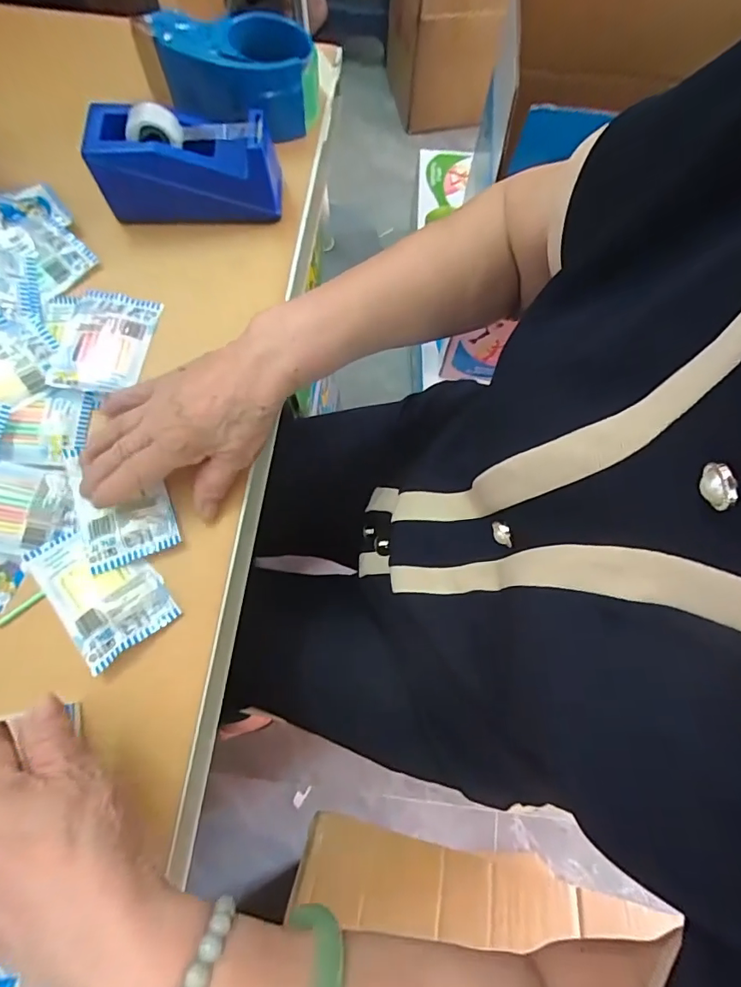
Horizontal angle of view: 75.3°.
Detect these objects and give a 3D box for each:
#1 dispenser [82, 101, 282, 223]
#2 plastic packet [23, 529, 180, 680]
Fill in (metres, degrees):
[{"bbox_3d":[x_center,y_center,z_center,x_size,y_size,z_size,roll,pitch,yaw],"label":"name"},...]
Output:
[{"bbox_3d":[-0.157,-0.284,0.423,0.151,0.085,0.058,2,73,-1],"label":"dispenser"},{"bbox_3d":[-0.191,0.064,0.341,0.066,0.008,0.103,-39,78,-12],"label":"plastic packet"}]

